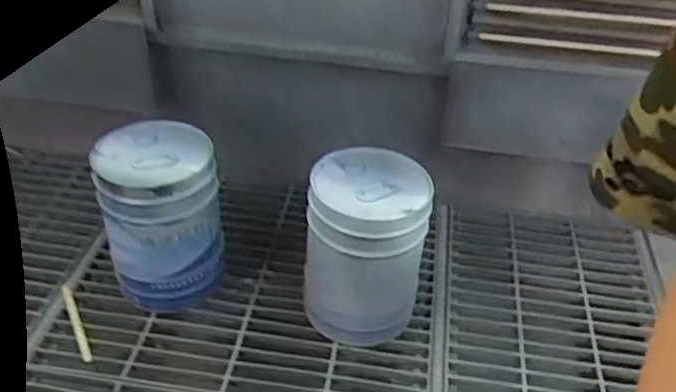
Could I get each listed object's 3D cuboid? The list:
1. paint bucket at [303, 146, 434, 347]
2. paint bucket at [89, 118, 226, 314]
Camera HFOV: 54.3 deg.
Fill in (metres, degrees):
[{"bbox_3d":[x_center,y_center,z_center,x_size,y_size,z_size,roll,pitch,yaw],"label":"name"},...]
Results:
[{"bbox_3d":[0.061,0.129,1.535,0.262,0.403,0.272,-1,35,1],"label":"paint bucket"},{"bbox_3d":[-0.414,0.051,1.594,0.270,0.383,0.260,-12,37,-14],"label":"paint bucket"}]

